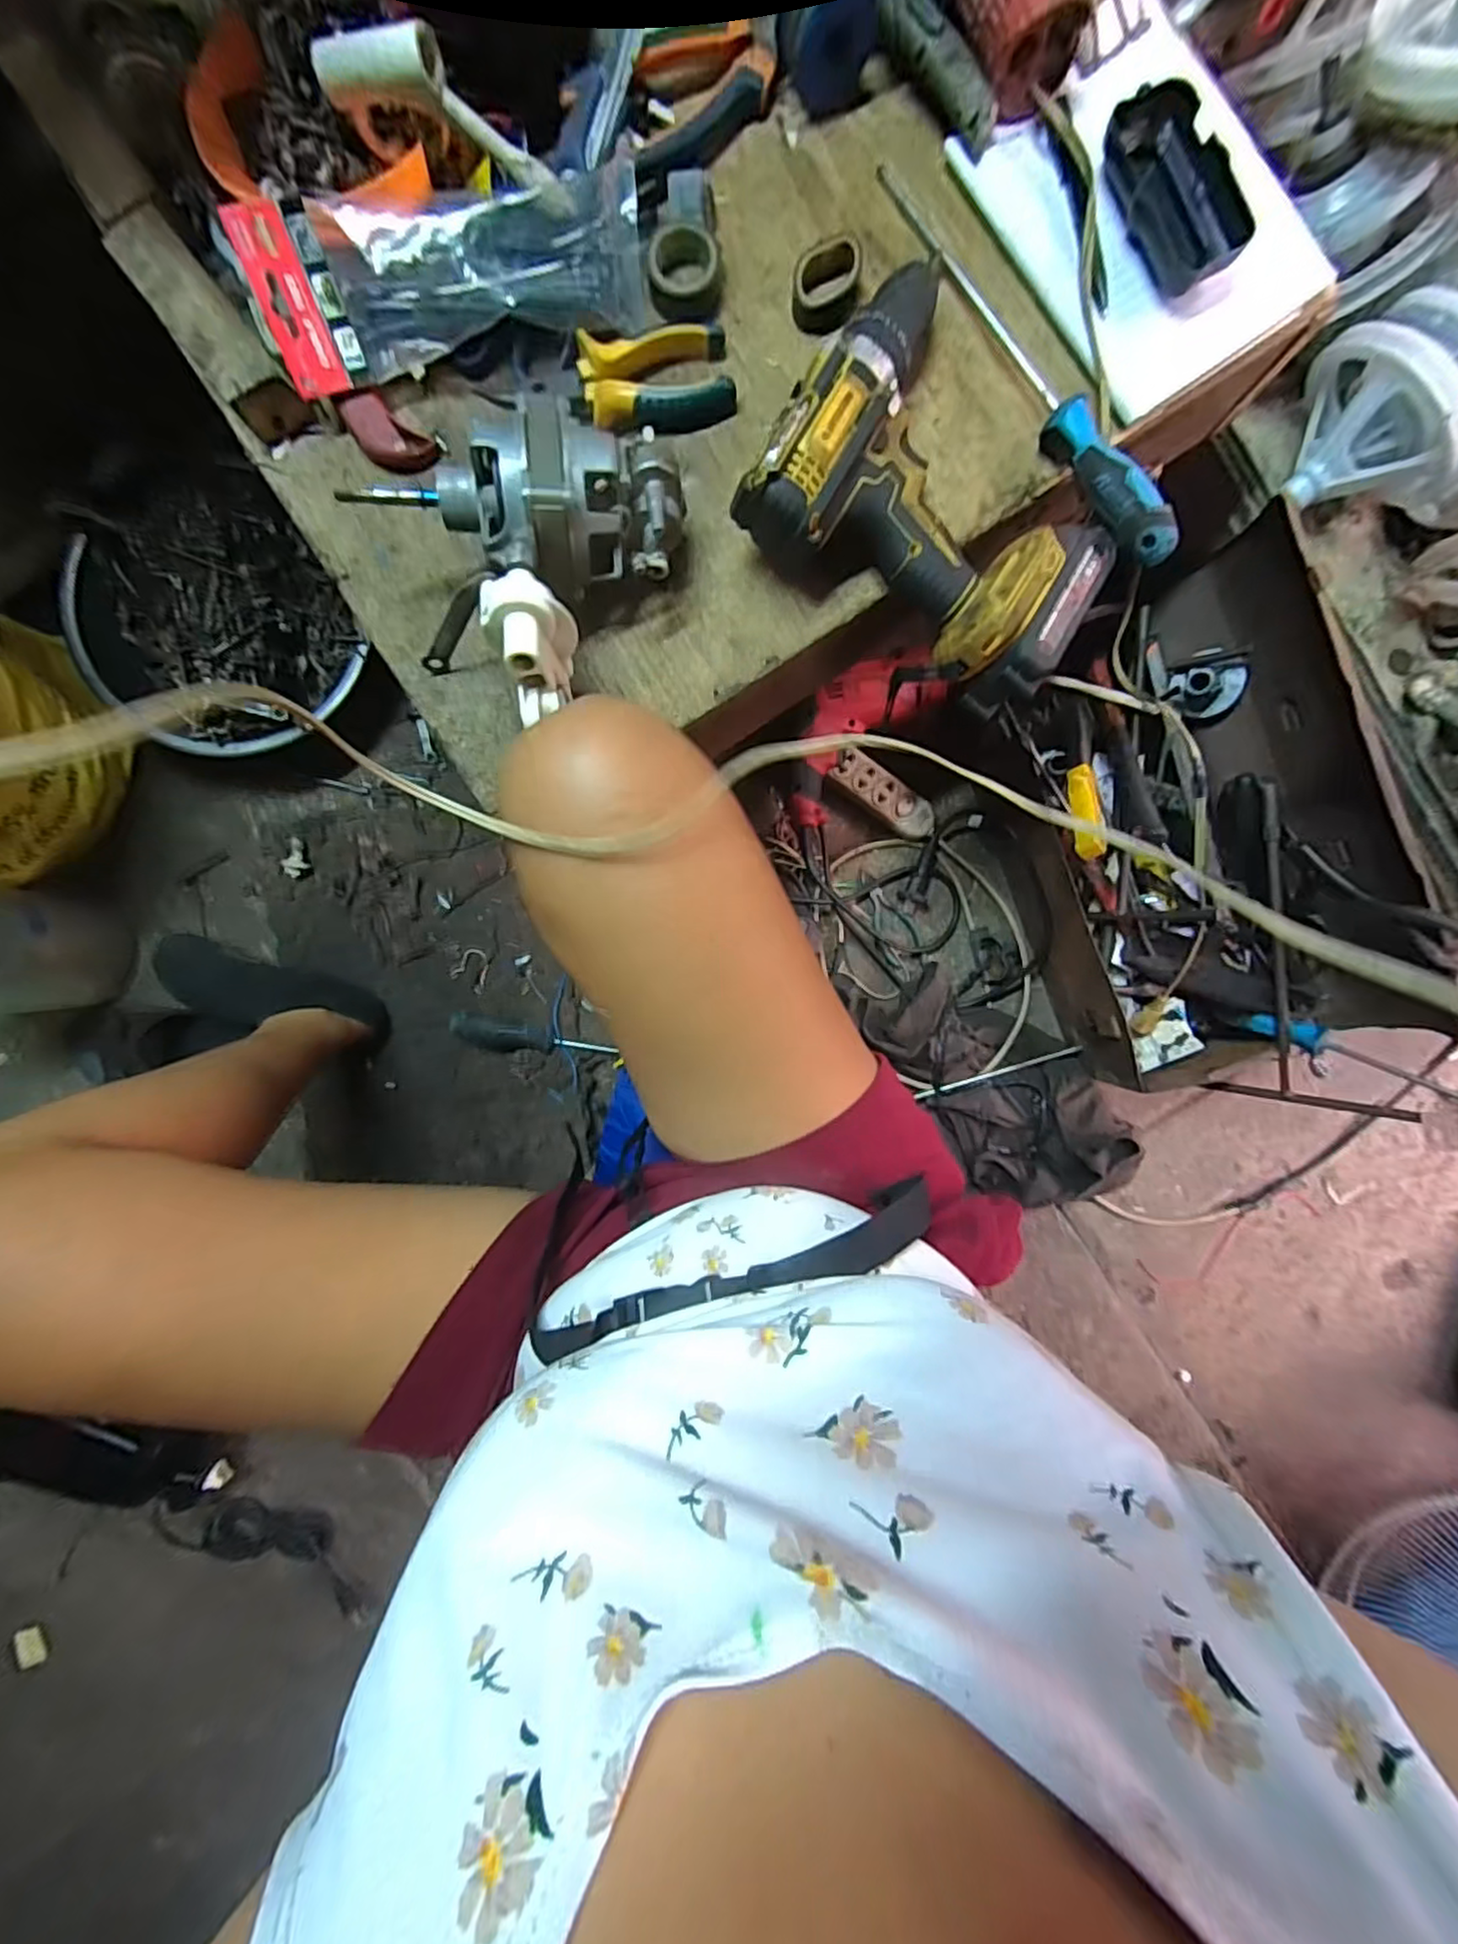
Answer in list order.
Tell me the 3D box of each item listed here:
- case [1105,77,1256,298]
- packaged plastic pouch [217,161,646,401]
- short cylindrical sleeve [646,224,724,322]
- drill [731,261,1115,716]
[{"bbox_3d":[0.273,-0.475,0.402,0.048,0.026,0.109,-30,92,1],"label":"case"},{"bbox_3d":[-0.166,-0.419,0.394,0.226,0.032,0.078,-14,129,0],"label":"packaged plastic pouch"},{"bbox_3d":[-0.028,-0.443,0.418,0.043,0.023,0.043,0,92,0],"label":"short cylindrical sleeve"},{"bbox_3d":[0.140,-0.299,0.398,0.217,0.061,0.188,32,92,-1],"label":"drill"}]

